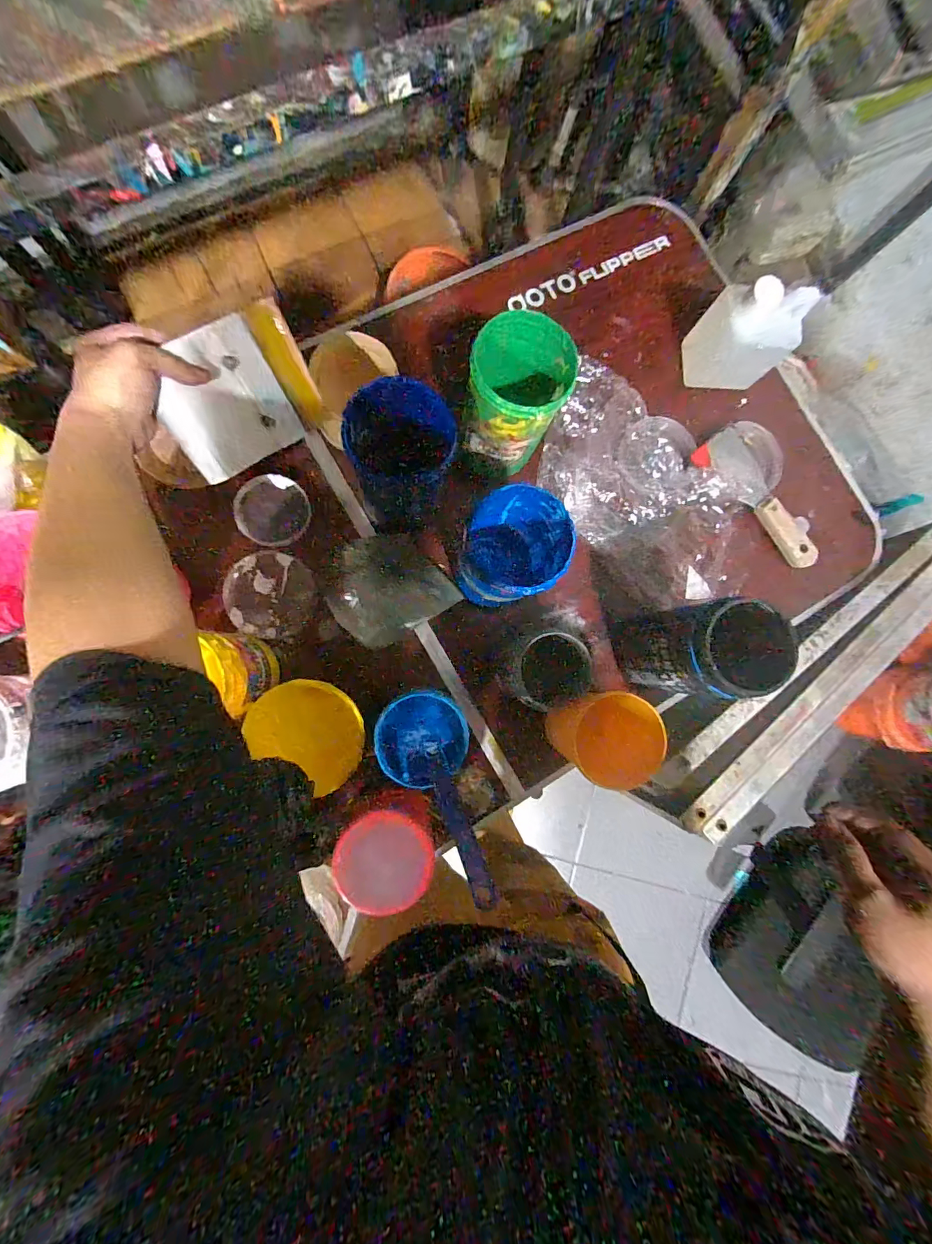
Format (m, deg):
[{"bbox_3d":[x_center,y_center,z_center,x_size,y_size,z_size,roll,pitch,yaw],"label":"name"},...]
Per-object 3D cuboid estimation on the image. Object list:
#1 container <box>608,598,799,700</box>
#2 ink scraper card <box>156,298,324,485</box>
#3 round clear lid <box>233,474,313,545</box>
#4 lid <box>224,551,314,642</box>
[{"bbox_3d":[0.227,0.024,0.455,0.085,0.171,0.093,-4,87,-6],"label":"container"},{"bbox_3d":[-0.191,-0.191,0.371,0.125,0.008,0.099,-37,133,-14],"label":"ink scraper card"},{"bbox_3d":[-0.220,-0.127,0.498,0.077,0.012,0.078,-10,88,-6],"label":"round clear lid"},{"bbox_3d":[-0.216,-0.031,0.485,0.094,0.016,0.091,0,87,-6],"label":"lid"}]

